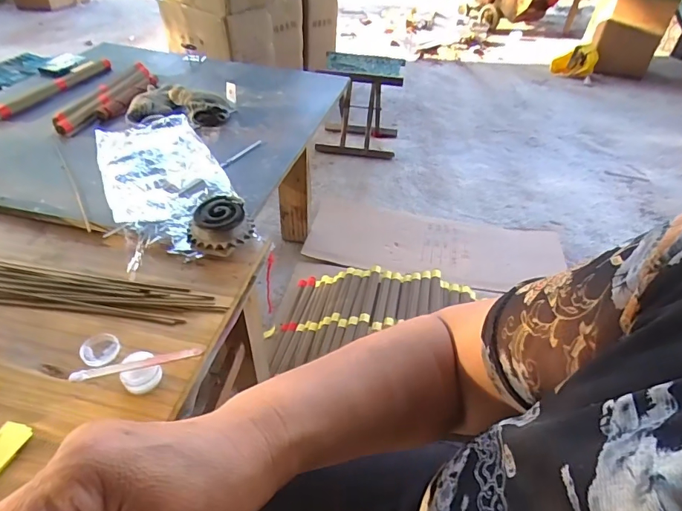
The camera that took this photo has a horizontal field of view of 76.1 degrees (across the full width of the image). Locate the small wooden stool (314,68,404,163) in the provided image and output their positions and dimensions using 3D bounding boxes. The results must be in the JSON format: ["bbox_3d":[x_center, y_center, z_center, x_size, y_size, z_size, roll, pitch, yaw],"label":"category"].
[{"bbox_3d":[0.077,-0.572,1.698,0.298,0.289,0.295,8,42,5],"label":"small wooden stool"}]

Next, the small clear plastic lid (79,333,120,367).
[{"bbox_3d":[-0.262,0.101,0.475,0.036,0.010,0.043,-12,43,-16],"label":"small clear plastic lid"}]

